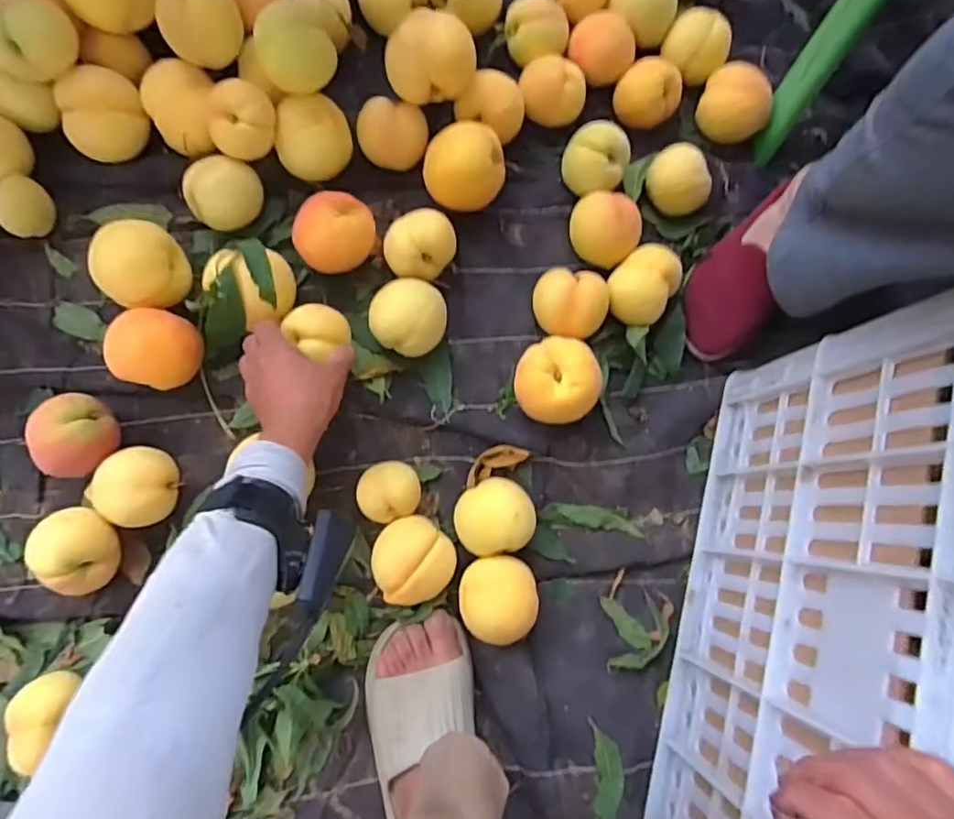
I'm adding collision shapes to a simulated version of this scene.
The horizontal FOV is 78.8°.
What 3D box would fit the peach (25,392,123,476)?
[{"bbox_3d":[-0.357,0.024,0.520,0.058,0.055,0.071,8,83,-5],"label":"peach"}]

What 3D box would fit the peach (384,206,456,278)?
[{"bbox_3d":[-0.054,-0.157,0.568,0.068,0.057,0.057,-15,83,-7],"label":"peach"}]

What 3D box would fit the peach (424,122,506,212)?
[{"bbox_3d":[-0.015,-0.232,0.572,0.072,0.075,0.071,1,82,-5],"label":"peach"}]

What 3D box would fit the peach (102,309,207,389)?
[{"bbox_3d":[-0.291,-0.053,0.533,0.066,0.064,0.066,15,81,-3],"label":"peach"}]

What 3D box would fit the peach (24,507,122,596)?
[{"bbox_3d":[-0.346,0.122,0.506,0.065,0.057,0.071,1,82,-5],"label":"peach"}]

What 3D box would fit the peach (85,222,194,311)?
[{"bbox_3d":[-0.304,-0.128,0.536,0.073,0.062,0.073,1,82,-5],"label":"peach"}]

